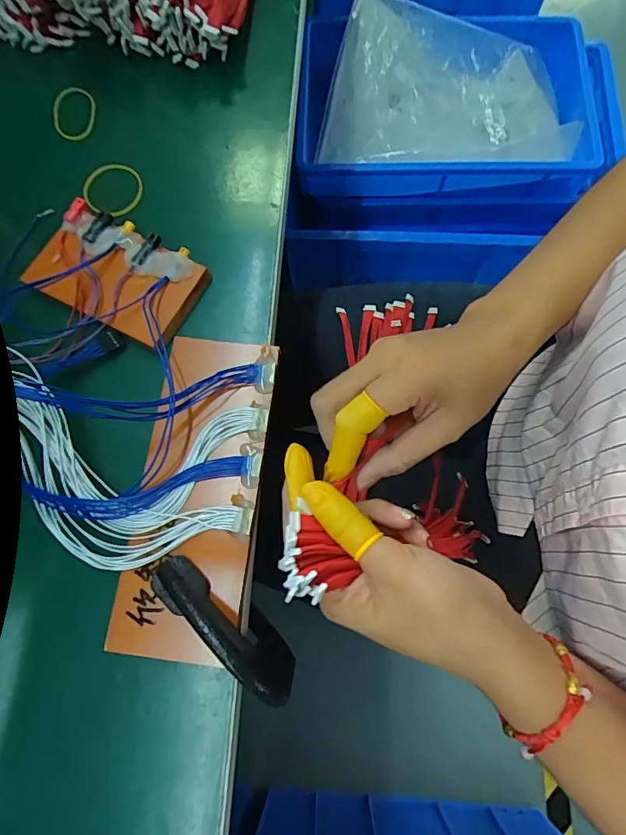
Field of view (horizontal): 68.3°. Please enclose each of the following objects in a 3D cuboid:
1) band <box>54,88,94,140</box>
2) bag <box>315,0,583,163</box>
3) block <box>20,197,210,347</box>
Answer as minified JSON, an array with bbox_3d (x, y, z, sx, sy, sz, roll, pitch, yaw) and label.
[{"bbox_3d":[-0.207,-0.261,0.396,0.036,0.006,0.054,-10,73,-1],"label":"band"},{"bbox_3d":[0.202,-0.495,0.710,0.370,0.105,0.264,4,73,3],"label":"bag"},{"bbox_3d":[-0.142,-0.104,0.334,0.115,0.018,0.073,26,75,9],"label":"block"}]

